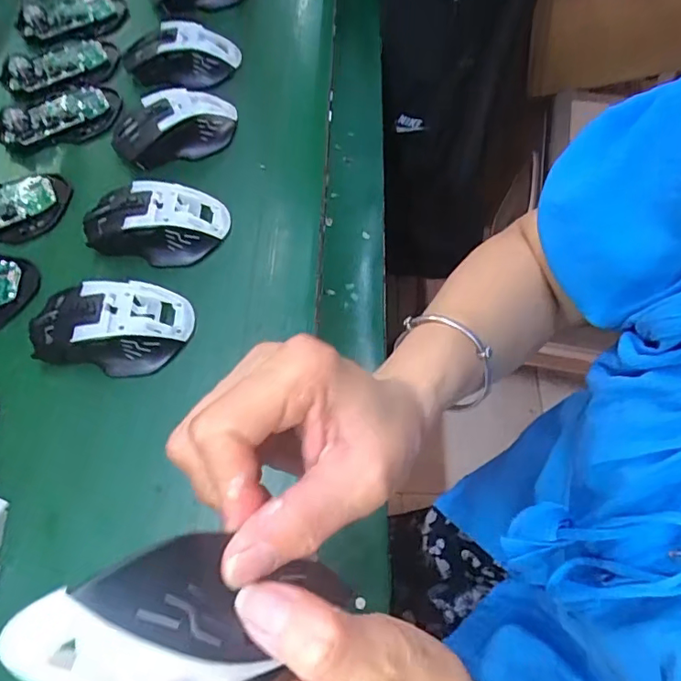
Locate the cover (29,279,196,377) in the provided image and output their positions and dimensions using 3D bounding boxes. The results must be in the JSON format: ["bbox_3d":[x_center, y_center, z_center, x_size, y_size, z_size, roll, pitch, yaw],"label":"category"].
[{"bbox_3d":[-0.171,-0.013,0.404,0.111,0.035,0.068,0,61,4],"label":"cover"}]

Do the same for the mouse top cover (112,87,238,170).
[{"bbox_3d":[-0.151,-0.198,0.504,0.109,0.040,0.061,-16,61,-5],"label":"mouse top cover"}]

